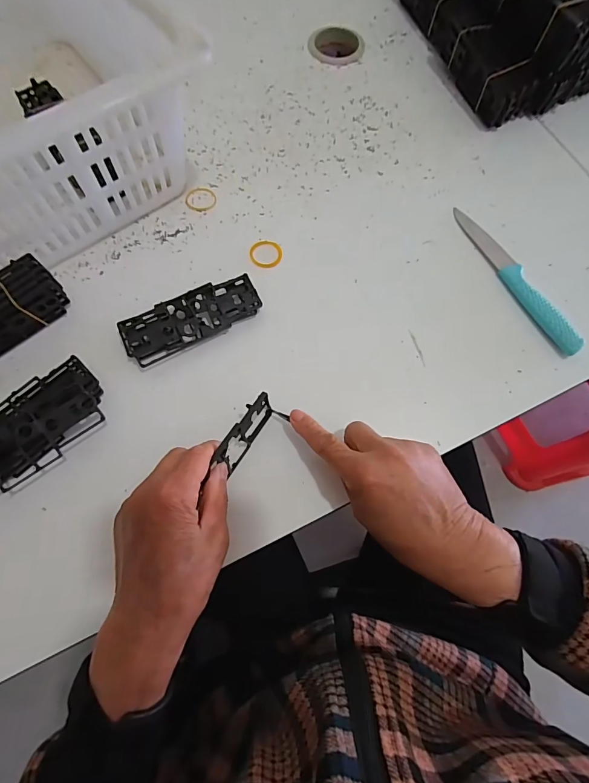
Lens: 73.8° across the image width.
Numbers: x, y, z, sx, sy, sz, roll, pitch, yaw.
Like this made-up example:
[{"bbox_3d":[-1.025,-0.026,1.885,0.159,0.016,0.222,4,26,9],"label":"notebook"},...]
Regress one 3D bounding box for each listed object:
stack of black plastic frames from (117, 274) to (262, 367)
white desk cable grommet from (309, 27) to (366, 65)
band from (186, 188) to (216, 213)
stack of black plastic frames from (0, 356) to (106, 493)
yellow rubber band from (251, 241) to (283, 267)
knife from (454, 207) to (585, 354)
[{"bbox_3d":[-0.093,-0.067,0.359,0.124,0.020,0.043,-27,74,-9],"label":"stack of black plastic frames"},{"bbox_3d":[0.053,-0.433,0.490,0.069,0.004,0.071,4,72,1],"label":"white desk cable grommet"},{"bbox_3d":[-0.098,-0.202,0.410,0.031,0.004,0.032,-5,72,-2],"label":"band"},{"bbox_3d":[-0.215,0.033,0.317,0.128,0.034,0.062,-40,76,-12],"label":"stack of black plastic frames"},{"bbox_3d":[-0.028,-0.136,0.389,0.032,0.004,0.033,0,71,0],"label":"yellow rubber band"},{"bbox_3d":[0.212,-0.113,0.378,0.024,0.015,0.181,-23,73,-8],"label":"knife"}]

